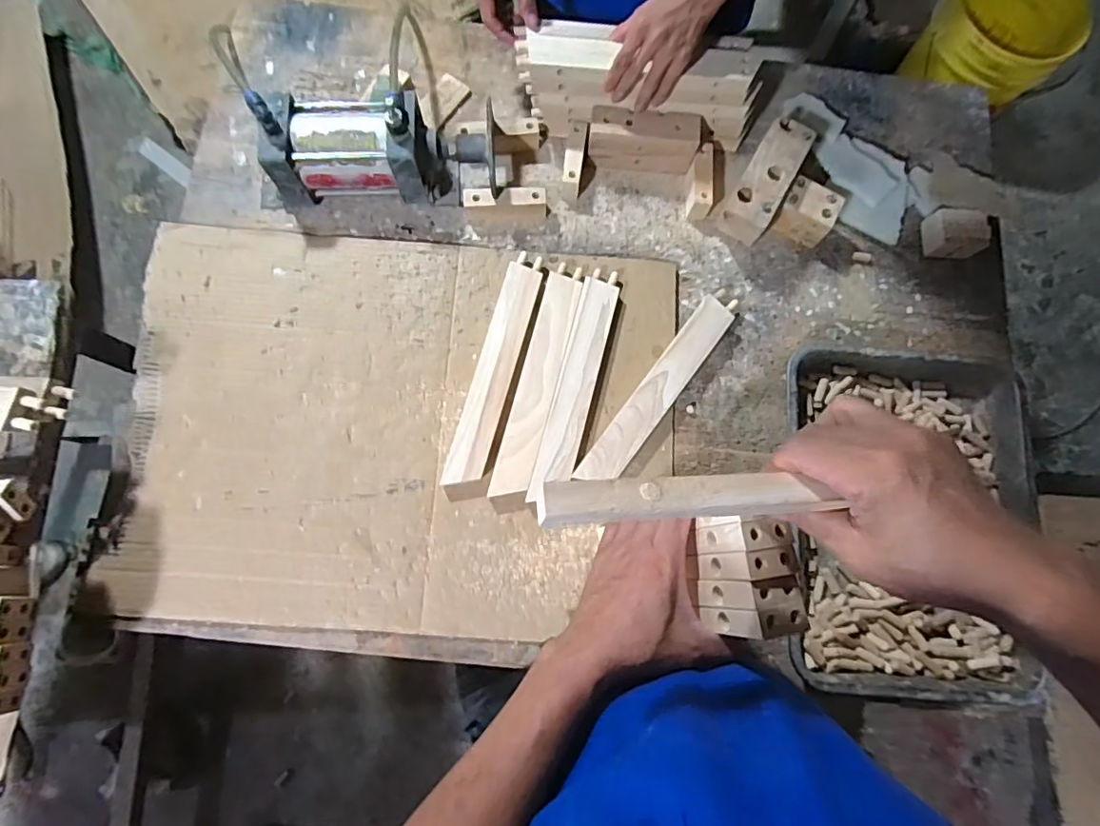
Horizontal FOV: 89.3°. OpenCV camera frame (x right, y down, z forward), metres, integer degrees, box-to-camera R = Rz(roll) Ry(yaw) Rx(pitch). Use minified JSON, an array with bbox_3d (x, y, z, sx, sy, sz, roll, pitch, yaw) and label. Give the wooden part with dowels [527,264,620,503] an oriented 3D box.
[{"bbox_3d":[0.032,-0.036,0.684,0.044,0.026,0.292,15,77,1],"label":"wooden part with dowels"}]

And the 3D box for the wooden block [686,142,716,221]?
[{"bbox_3d":[0.205,-0.311,0.748,0.032,0.031,0.098,7,95,-3],"label":"wooden block"}]

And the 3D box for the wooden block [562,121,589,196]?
[{"bbox_3d":[0.033,-0.340,0.744,0.025,0.039,0.091,8,77,0],"label":"wooden block"}]

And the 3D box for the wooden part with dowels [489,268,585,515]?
[{"bbox_3d":[-0.015,-0.035,0.684,0.055,0.023,0.308,11,77,0],"label":"wooden part with dowels"}]

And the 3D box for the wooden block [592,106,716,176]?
[{"bbox_3d":[0.131,-0.362,0.748,0.161,0.070,0.046,2,78,-3],"label":"wooden block"}]

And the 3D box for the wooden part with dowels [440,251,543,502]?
[{"bbox_3d":[-0.066,-0.048,0.676,0.044,0.027,0.307,15,77,1],"label":"wooden part with dowels"}]

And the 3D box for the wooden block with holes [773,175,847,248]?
[{"bbox_3d":[0.337,-0.261,0.734,0.070,0.061,0.057,26,78,2],"label":"wooden block with holes"}]

